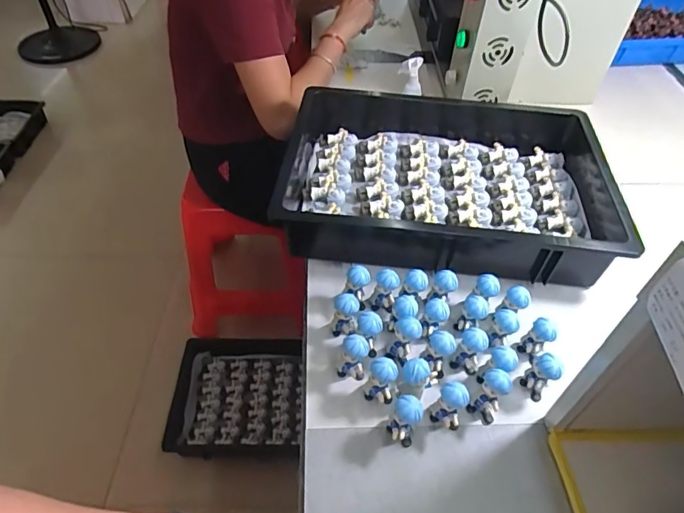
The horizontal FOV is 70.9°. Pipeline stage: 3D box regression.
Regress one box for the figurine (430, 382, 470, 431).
[{"bbox_3d":[0.109,0.154,0.486,0.028,0.067,0.027,0,48,0],"label":"figurine"}]

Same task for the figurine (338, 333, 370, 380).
[{"bbox_3d":[0.013,0.111,0.522,0.026,0.062,0.025,21,51,18],"label":"figurine"}]

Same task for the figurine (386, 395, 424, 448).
[{"bbox_3d":[0.062,0.165,0.477,0.028,0.065,0.033,17,50,14],"label":"figurine"}]

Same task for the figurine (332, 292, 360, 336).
[{"bbox_3d":[0.005,0.073,0.556,0.027,0.063,0.028,5,48,4],"label":"figurine"}]

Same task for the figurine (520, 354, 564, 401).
[{"bbox_3d":[0.212,0.131,0.514,0.030,0.065,0.026,34,56,26],"label":"figurine"}]

